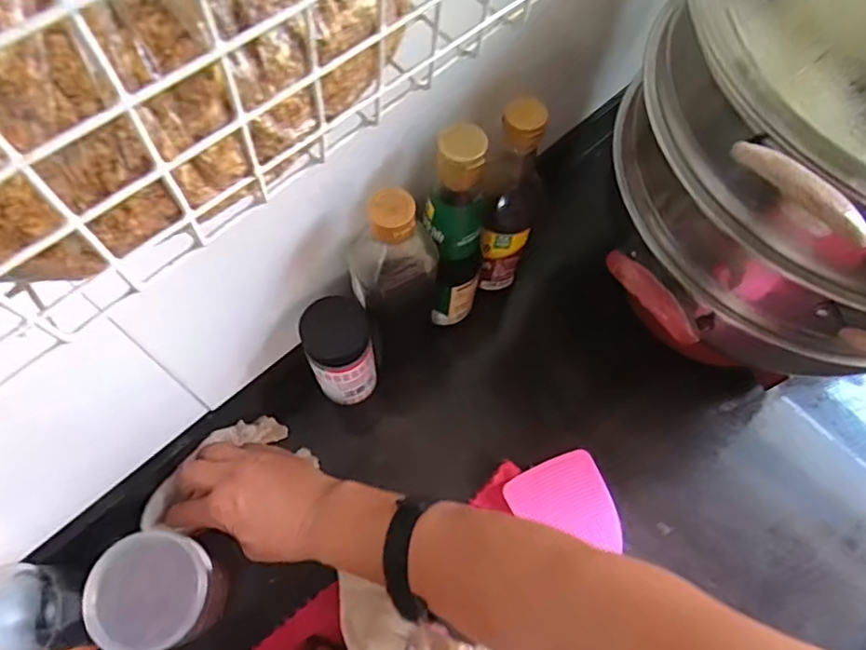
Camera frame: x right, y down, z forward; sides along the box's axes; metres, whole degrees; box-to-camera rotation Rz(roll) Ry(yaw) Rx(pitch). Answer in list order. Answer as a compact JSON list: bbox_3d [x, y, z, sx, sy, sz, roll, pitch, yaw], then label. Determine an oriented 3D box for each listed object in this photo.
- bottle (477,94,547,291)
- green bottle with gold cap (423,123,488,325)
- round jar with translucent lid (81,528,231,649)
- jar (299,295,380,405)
[{"bbox_3d":[0.065,-0.104,0.516,0.051,0.208,0.048,13,65,3],"label":"bottle"},{"bbox_3d":[0.019,-0.071,0.492,0.051,0.222,0.056,8,65,1],"label":"green bottle with gold cap"},{"bbox_3d":[-0.217,0.214,0.472,0.085,0.080,0.082,1,65,-2],"label":"round jar with translucent lid"},{"bbox_3d":[-0.079,0.026,0.517,0.056,0.123,0.049,-19,68,-11],"label":"jar"}]

